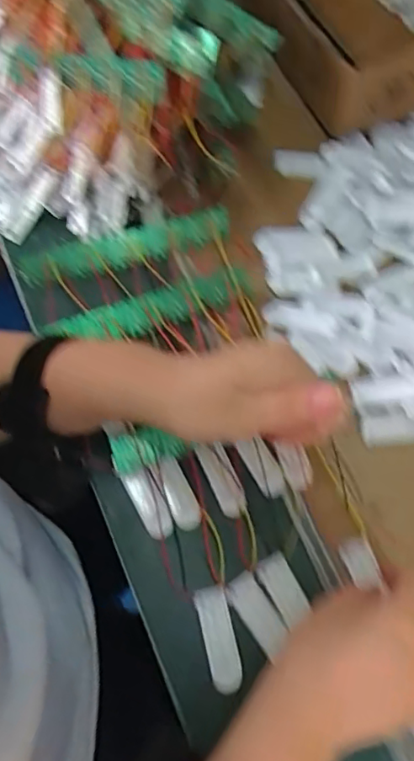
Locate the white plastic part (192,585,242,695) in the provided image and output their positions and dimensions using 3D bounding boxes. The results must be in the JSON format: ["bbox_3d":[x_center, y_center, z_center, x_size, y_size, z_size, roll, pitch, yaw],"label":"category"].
[{"bbox_3d":[0.008,0.172,0.382,0.021,0.004,0.064,-13,70,-8],"label":"white plastic part"}]

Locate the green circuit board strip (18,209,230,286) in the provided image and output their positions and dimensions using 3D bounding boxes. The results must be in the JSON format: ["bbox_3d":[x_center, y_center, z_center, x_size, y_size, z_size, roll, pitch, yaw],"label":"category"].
[{"bbox_3d":[-0.067,-0.114,0.485,0.177,0.021,0.031,-14,70,-9],"label":"green circuit board strip"}]

